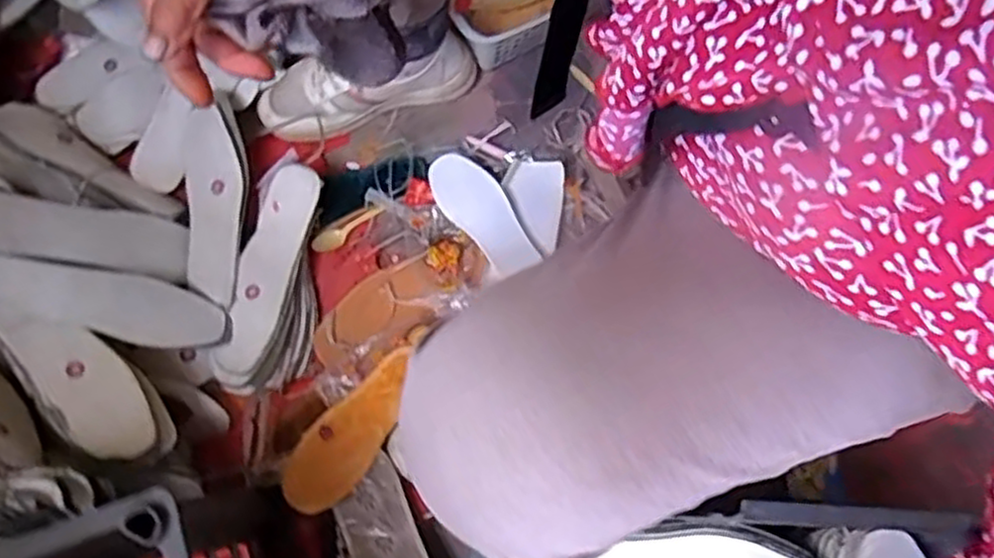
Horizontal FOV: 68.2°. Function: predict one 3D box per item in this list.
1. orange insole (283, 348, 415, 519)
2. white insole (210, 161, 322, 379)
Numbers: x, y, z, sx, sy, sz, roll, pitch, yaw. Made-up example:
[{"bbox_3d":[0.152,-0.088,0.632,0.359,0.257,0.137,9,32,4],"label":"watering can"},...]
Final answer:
[{"bbox_3d":[-0.135,0.143,0.705,0.063,0.008,0.190,37,67,10],"label":"orange insole"},{"bbox_3d":[-0.239,-0.012,0.751,0.057,0.021,0.219,16,76,4],"label":"white insole"}]

